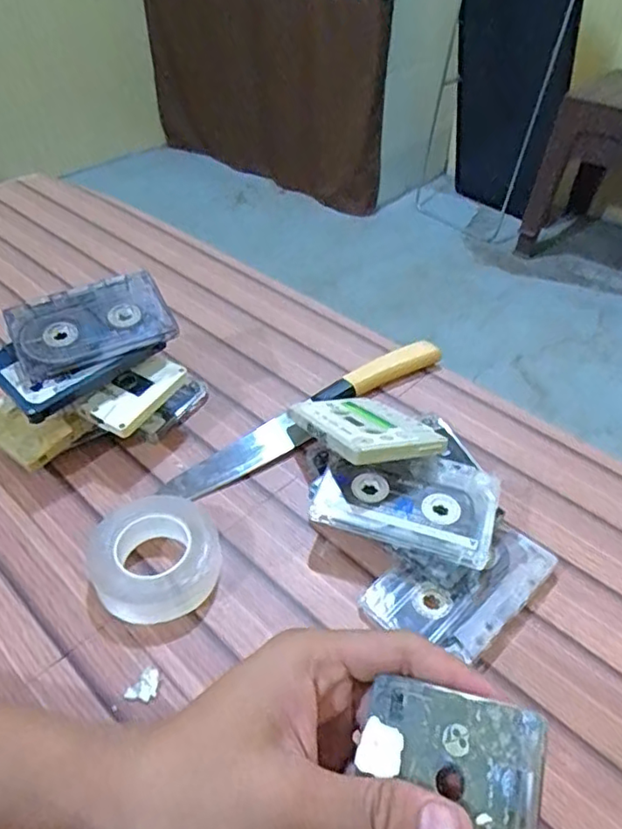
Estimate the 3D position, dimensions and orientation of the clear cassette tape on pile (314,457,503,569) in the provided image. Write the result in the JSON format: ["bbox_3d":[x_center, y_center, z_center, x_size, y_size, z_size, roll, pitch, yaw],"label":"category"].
[{"bbox_3d":[0.056,0.048,0.348,0.098,0.009,0.063,14,48,13],"label":"clear cassette tape on pile"}]

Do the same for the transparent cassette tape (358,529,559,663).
[{"bbox_3d":[0.082,0.092,0.329,0.102,0.011,0.062,-33,53,-31],"label":"transparent cassette tape"}]

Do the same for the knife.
[{"bbox_3d":[0.003,-0.002,0.426,0.228,0.019,0.027,-28,50,-27],"label":"knife"}]

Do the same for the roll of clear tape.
[{"bbox_3d":[-0.087,0.078,0.338,0.070,0.020,0.071,1,43,-1],"label":"roll of clear tape"}]

